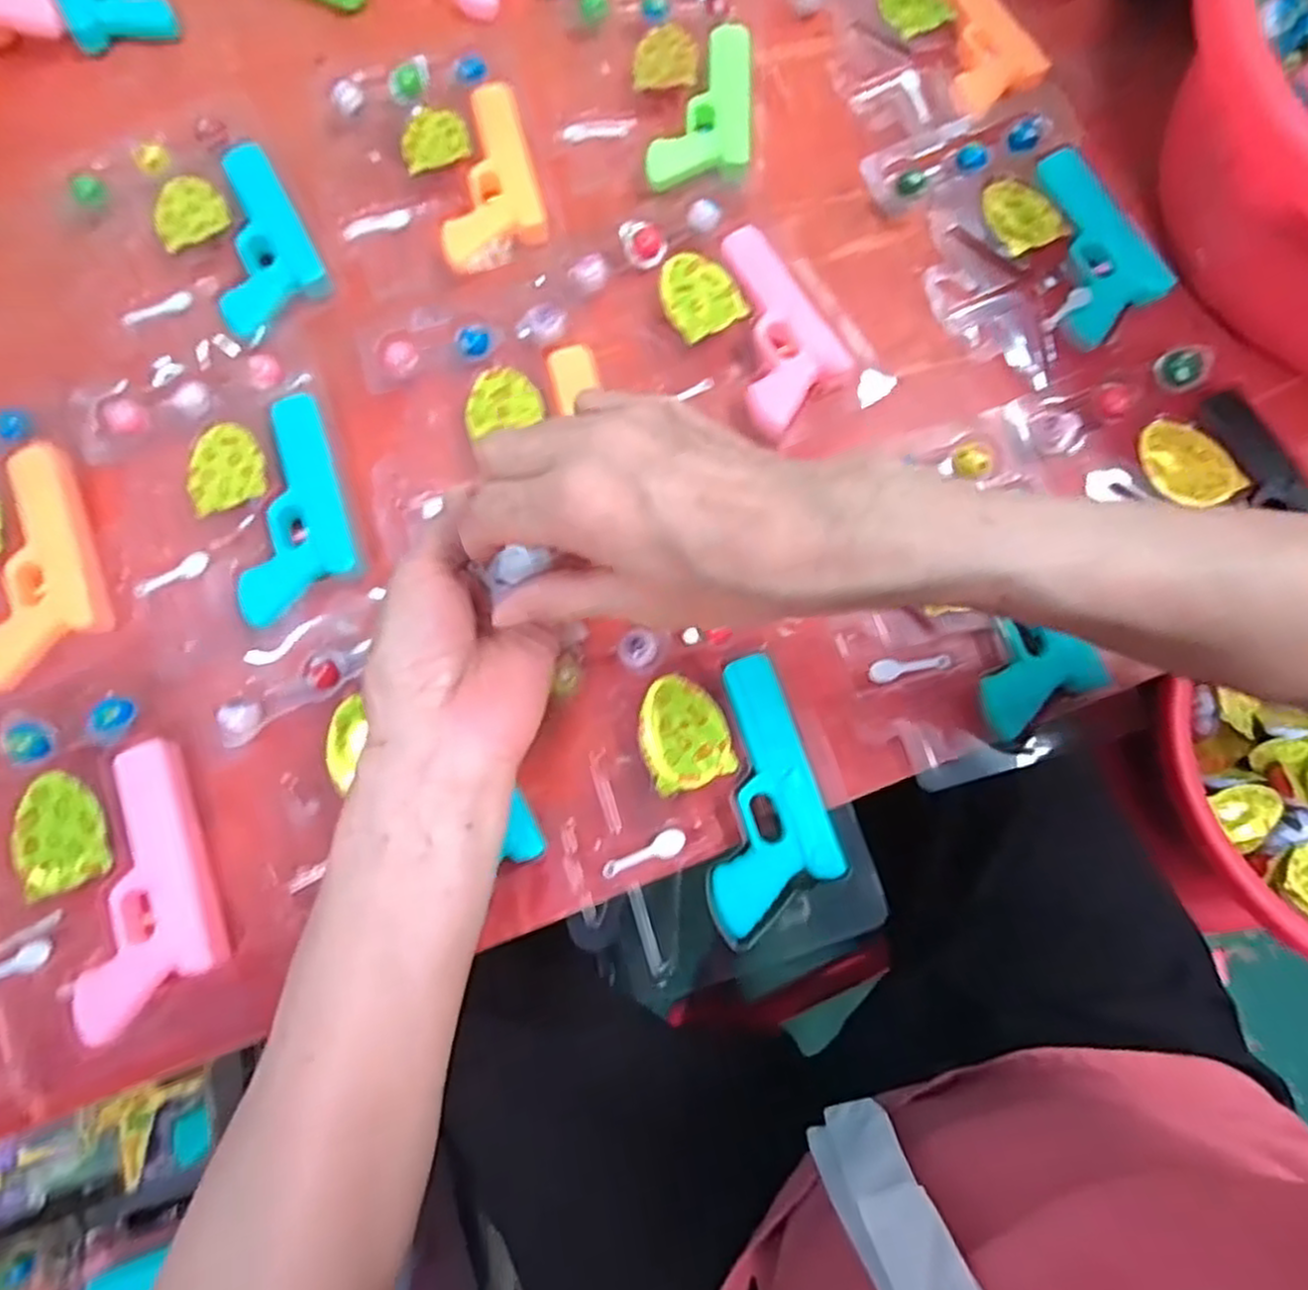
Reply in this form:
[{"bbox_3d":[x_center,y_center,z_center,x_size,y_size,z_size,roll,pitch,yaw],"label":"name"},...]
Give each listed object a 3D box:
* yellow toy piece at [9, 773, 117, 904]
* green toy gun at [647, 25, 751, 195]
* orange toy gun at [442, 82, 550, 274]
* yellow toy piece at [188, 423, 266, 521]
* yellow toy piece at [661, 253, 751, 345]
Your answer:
[{"bbox_3d":[-0.270,0.084,0.331,0.039,0.007,0.054,-21,75,-5],"label":"yellow toy piece"},{"bbox_3d":[0.031,-0.330,0.447,0.058,0.011,0.118,5,75,2],"label":"green toy gun"},{"bbox_3d":[-0.099,-0.278,0.431,0.059,0.009,0.120,-10,75,-2],"label":"orange toy gun"},{"bbox_3d":[-0.222,-0.094,0.379,0.037,0.005,0.052,-21,75,-5],"label":"yellow toy piece"},{"bbox_3d":[0.024,-0.195,0.407,0.041,0.011,0.046,-28,76,-7],"label":"yellow toy piece"}]

